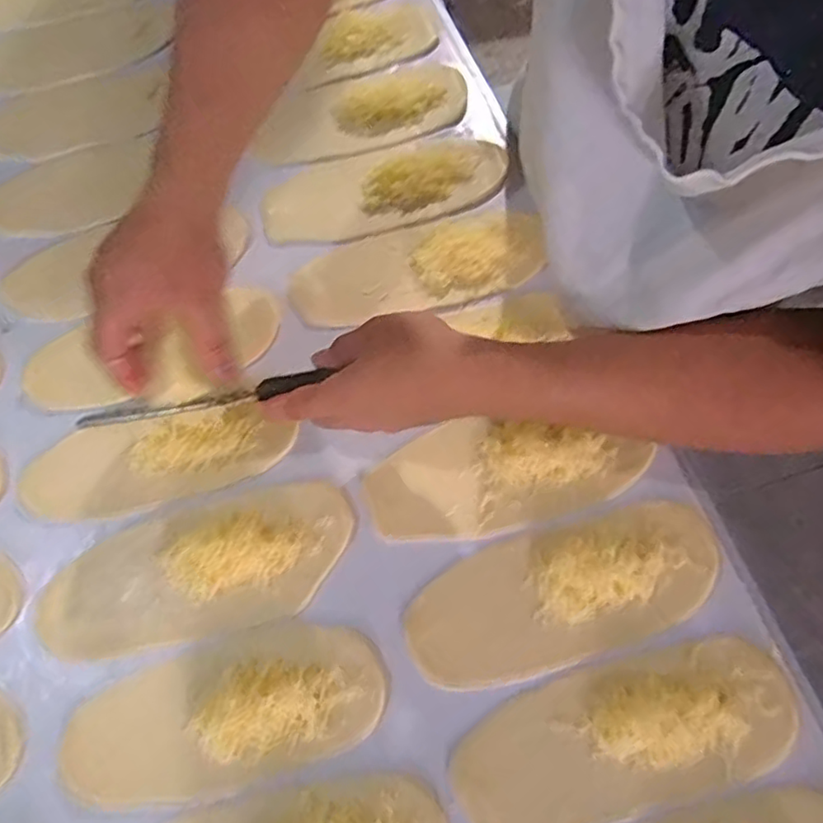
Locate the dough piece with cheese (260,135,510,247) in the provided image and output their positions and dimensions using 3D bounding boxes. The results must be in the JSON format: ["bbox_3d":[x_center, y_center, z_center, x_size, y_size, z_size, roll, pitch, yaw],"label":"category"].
[{"bbox_3d":[-0.025,-0.208,0.584,0.226,0.015,0.088,-16,67,-3],"label":"dough piece with cheese"}]

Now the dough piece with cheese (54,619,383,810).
[{"bbox_3d":[-0.123,0.199,0.422,0.204,0.016,0.093,-16,68,-4],"label":"dough piece with cheese"}]

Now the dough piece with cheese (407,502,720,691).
[{"bbox_3d":[0.108,0.125,0.442,0.221,0.016,0.089,-18,68,-4],"label":"dough piece with cheese"}]

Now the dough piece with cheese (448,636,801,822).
[{"bbox_3d":[0.138,0.211,0.407,0.219,0.017,0.086,-18,68,-4],"label":"dough piece with cheese"}]

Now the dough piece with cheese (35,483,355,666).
[{"bbox_3d":[-0.155,0.115,0.458,0.223,0.024,0.093,-16,67,-3],"label":"dough piece with cheese"}]

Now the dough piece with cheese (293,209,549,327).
[{"bbox_3d":[0.007,-0.128,0.554,0.225,0.023,0.086,-15,67,-3],"label":"dough piece with cheese"}]

